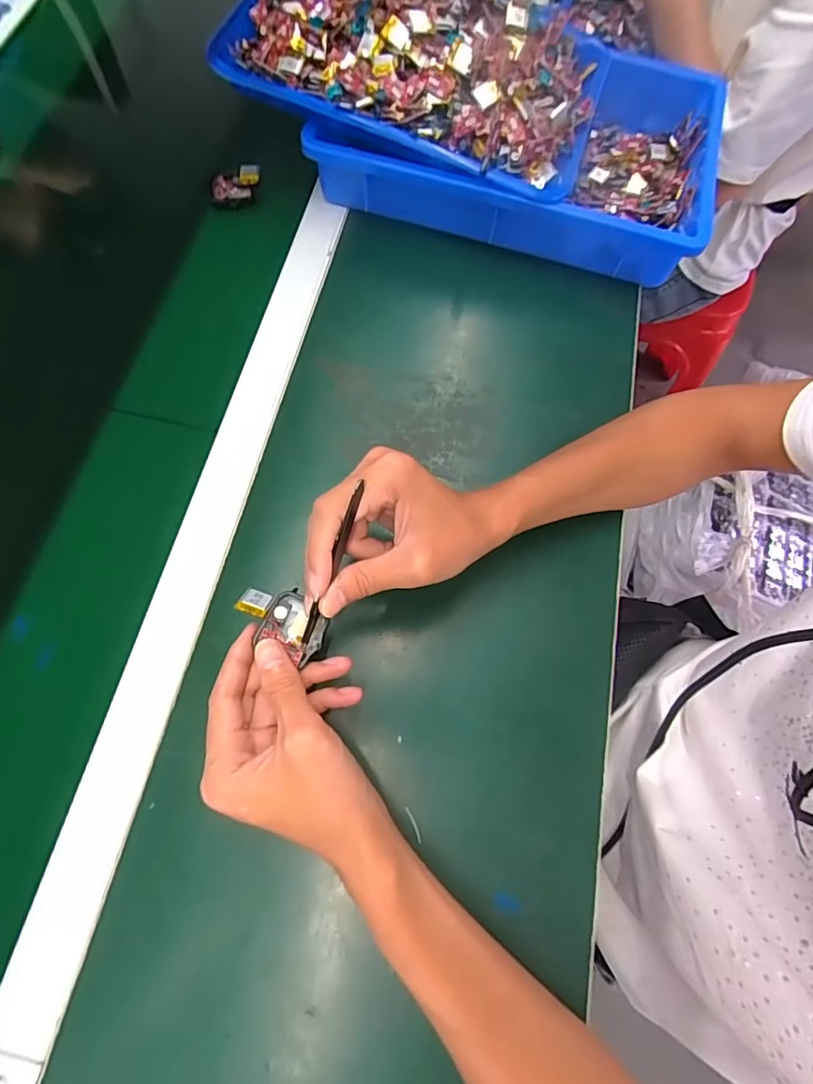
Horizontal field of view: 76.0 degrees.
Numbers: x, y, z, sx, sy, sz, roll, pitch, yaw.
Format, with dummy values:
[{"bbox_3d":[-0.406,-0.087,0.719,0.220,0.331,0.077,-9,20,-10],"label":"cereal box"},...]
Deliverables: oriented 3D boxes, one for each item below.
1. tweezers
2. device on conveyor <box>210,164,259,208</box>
[{"bbox_3d":[-0.043,0.016,0.299,0.006,0.008,0.096,24,103,7],"label":"tweezers"},{"bbox_3d":[-0.170,-0.355,0.518,0.051,0.020,0.031,-14,70,-7],"label":"device on conveyor"}]

